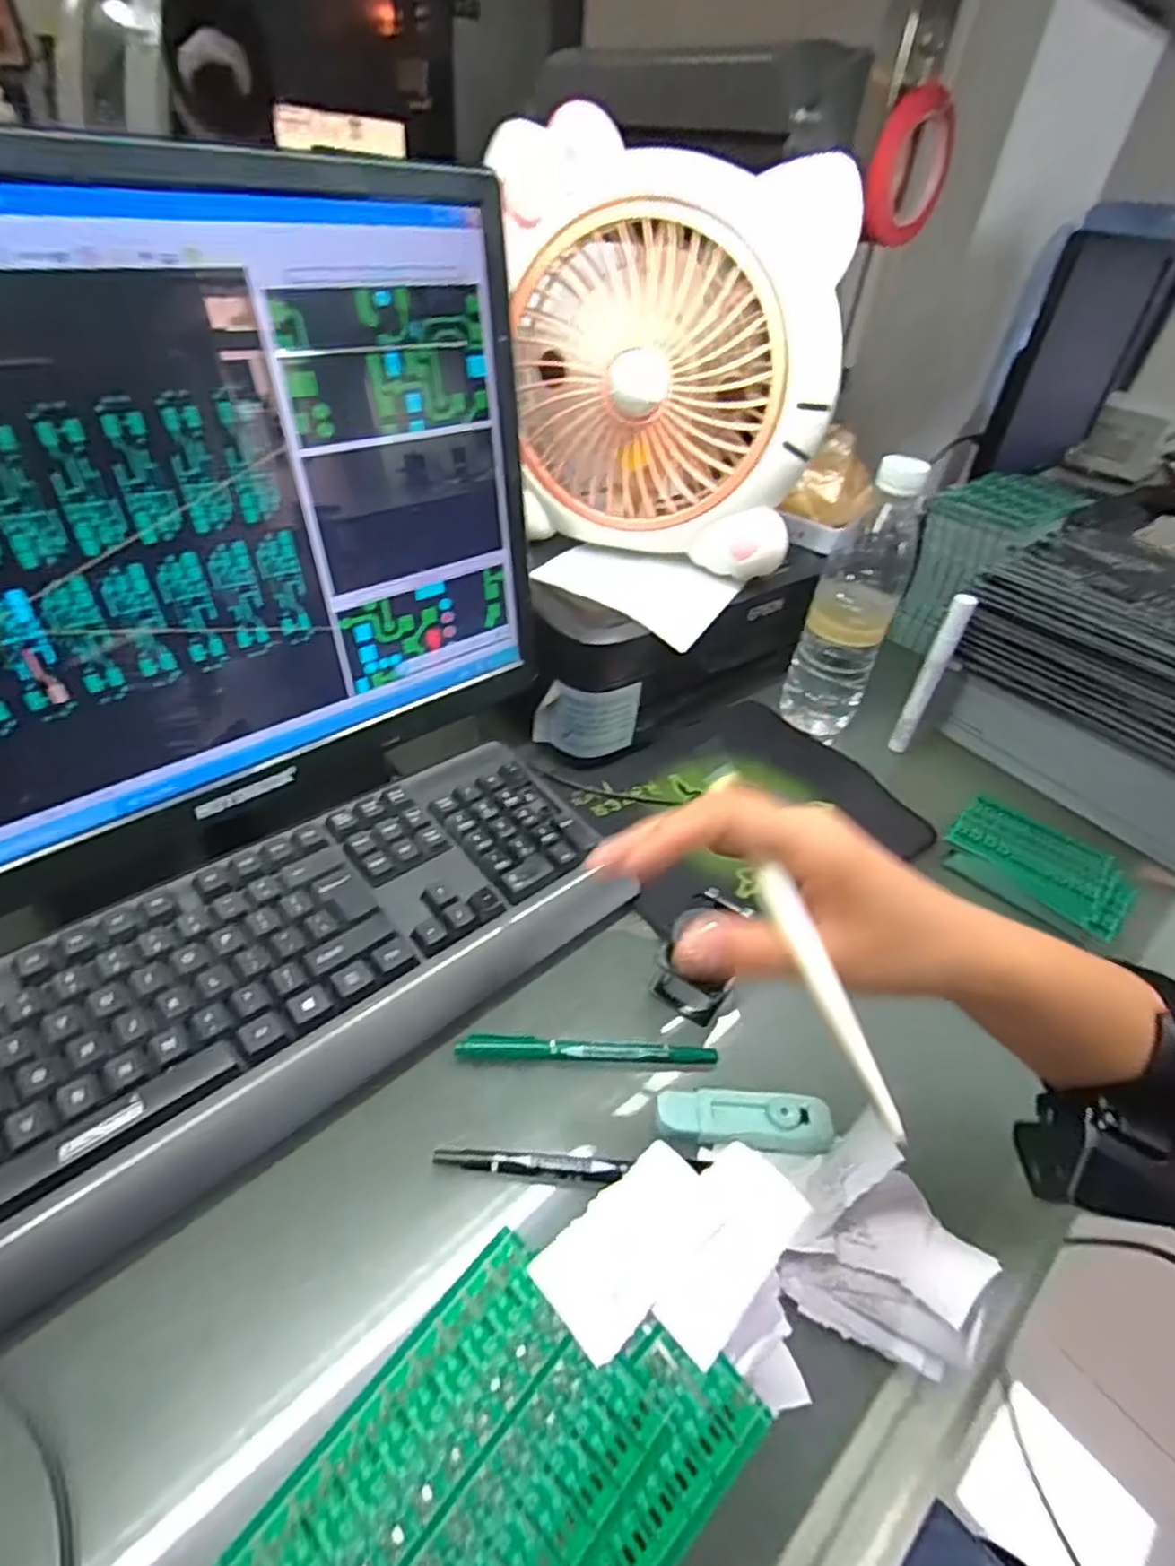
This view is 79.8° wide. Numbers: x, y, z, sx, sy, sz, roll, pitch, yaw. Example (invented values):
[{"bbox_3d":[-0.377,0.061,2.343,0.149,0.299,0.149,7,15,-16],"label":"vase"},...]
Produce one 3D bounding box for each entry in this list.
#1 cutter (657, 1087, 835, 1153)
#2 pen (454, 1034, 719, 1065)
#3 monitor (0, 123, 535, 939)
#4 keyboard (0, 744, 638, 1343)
[{"bbox_3d":[0.078,0.166,0.350,0.083,0.013,0.028,7,42,0],"label":"cutter"},{"bbox_3d":[0.001,0.142,0.375,0.137,0.007,0.014,4,42,-4],"label":"pen"},{"bbox_3d":[-0.203,-0.109,0.329,0.060,0.281,0.429,36,49,29],"label":"monitor"},{"bbox_3d":[-0.175,0.109,0.371,0.422,0.043,0.156,-27,52,-32],"label":"keyboard"}]

